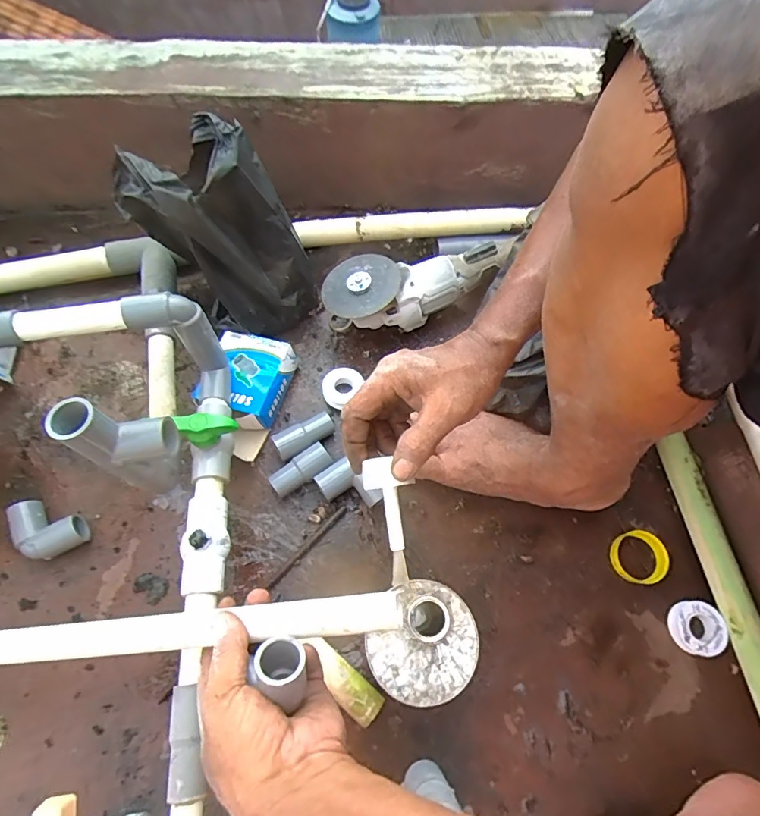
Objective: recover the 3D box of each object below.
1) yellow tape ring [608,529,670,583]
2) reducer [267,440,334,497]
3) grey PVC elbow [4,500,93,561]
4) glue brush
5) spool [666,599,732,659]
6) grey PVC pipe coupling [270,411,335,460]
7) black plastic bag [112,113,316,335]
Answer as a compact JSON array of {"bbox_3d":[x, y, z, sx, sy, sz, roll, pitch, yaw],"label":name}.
[{"bbox_3d":[0.290,0.167,0.525,0.057,0.020,0.056,1,68,-2],"label":"yellow tape ring"},{"bbox_3d":[-0.092,0.073,0.545,0.071,0.029,0.030,-34,73,-14],"label":"reducer"},{"bbox_3d":[-0.366,0.137,0.515,0.082,0.034,0.053,18,68,5],"label":"grey PVC elbow"},{"bbox_3d":[0.011,0.091,0.380,0.033,0.026,0.100,-13,93,-7],"label":"glue brush"},{"bbox_3d":[0.336,0.234,0.499,0.053,0.018,0.053,-5,66,13],"label":"spool"},{"bbox_3d":[-0.090,0.034,0.561,0.072,0.032,0.028,-27,71,-12],"label":"grey PVC pipe coupling"},{"bbox_3d":[-0.182,-0.187,0.545,0.152,0.224,0.136,41,70,15],"label":"black plastic bag"}]

